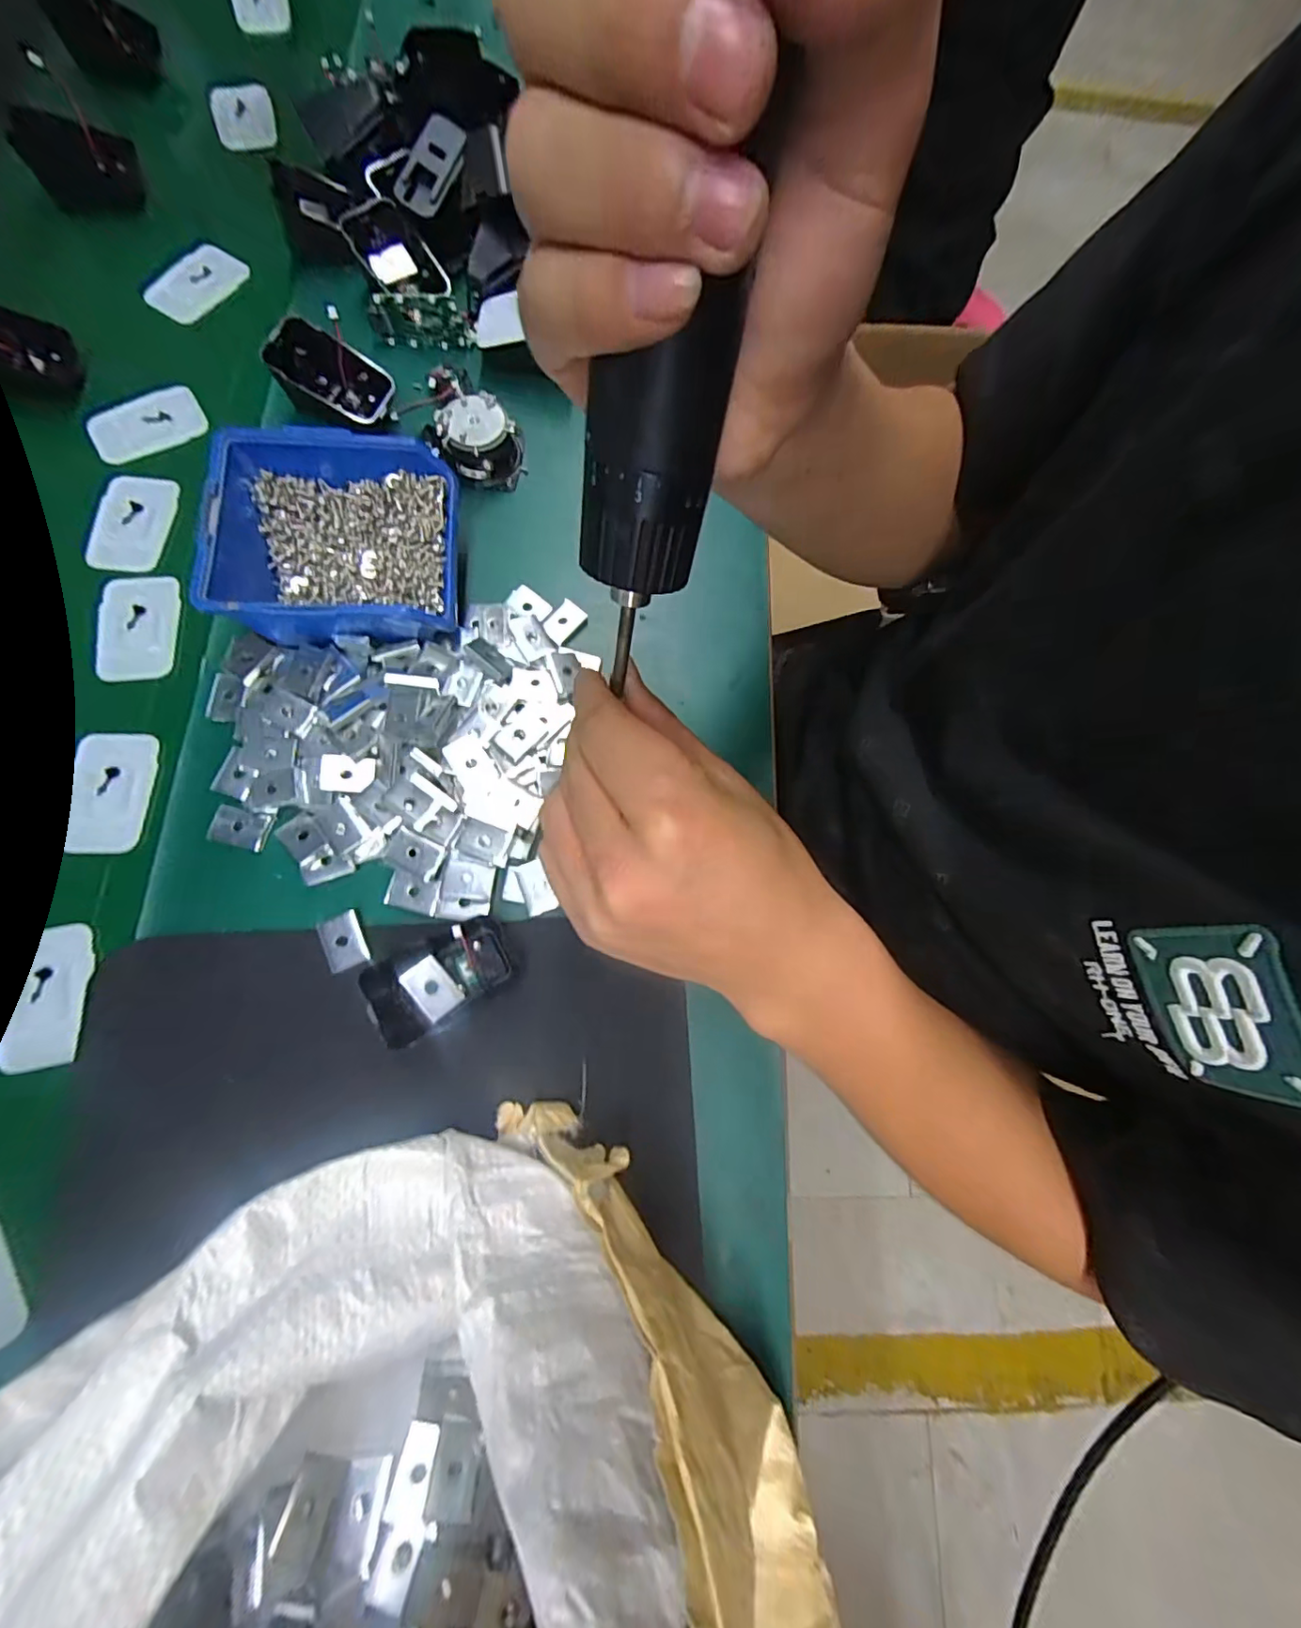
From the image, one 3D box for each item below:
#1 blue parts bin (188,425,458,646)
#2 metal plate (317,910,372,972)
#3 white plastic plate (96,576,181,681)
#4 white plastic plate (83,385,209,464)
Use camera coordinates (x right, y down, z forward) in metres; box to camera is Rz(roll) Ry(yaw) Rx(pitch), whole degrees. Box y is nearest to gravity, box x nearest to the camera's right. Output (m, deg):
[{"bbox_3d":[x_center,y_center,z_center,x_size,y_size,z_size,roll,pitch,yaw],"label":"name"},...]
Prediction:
[{"bbox_3d":[-0.178,-0.149,0.320,0.130,0.056,0.116,-3,76,-5],"label":"blue parts bin"},{"bbox_3d":[-0.162,0.067,0.295,0.020,0.004,0.029,-23,78,-10],"label":"metal plate"},{"bbox_3d":[-0.314,-0.116,0.341,0.041,0.004,0.070,-9,76,-7],"label":"white plastic plate"},{"bbox_3d":[-0.341,-0.265,0.377,0.070,0.006,0.043,-21,78,-10],"label":"white plastic plate"}]

